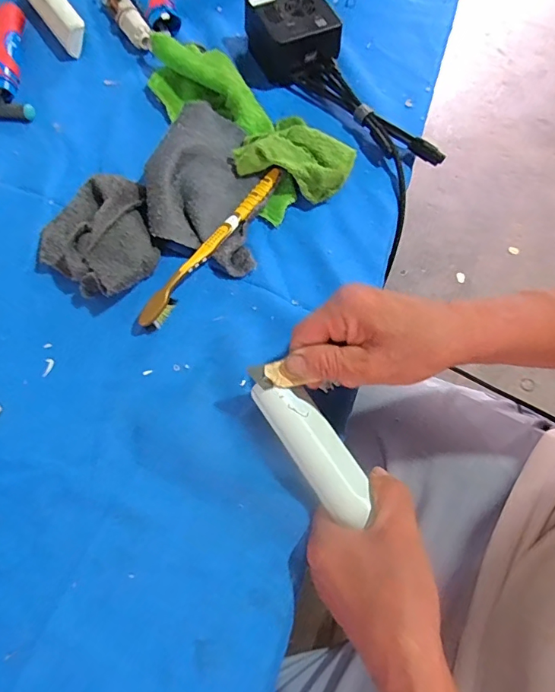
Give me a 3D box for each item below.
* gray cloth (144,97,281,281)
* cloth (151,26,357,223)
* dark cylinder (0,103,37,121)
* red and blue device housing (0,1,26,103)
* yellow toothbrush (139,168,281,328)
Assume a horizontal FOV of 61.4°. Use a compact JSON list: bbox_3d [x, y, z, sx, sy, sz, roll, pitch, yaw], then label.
[{"bbox_3d":[-0.054,-0.144,0.412,0.118,0.032,0.137,24,70,7],"label":"gray cloth"},{"bbox_3d":[-0.041,-0.210,0.437,0.232,0.033,0.096,39,73,12],"label":"cloth"},{"bbox_3d":[-0.269,-0.226,0.449,0.066,0.009,0.014,0,69,-2],"label":"dark cylinder"},{"bbox_3d":[-0.276,-0.298,0.468,0.036,0.024,0.128,-4,69,-3],"label":"red and blue device housing"},{"bbox_3d":[-0.054,-0.087,0.399,0.014,0.018,0.180,33,71,10],"label":"yellow toothbrush"}]

